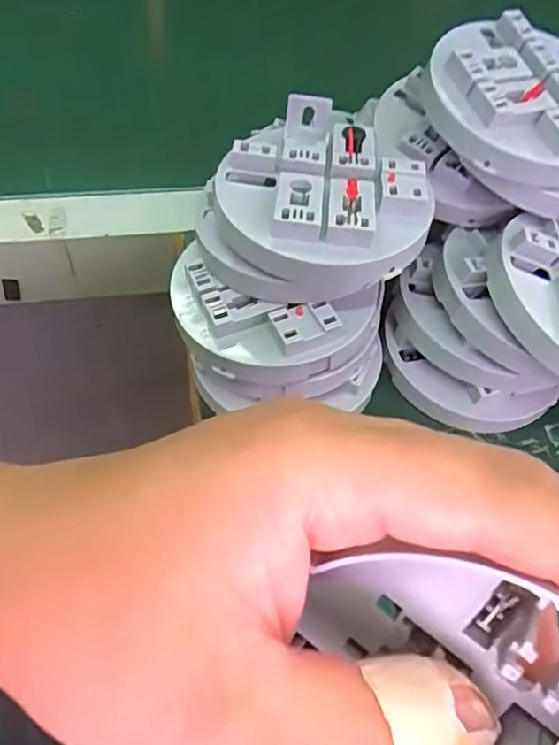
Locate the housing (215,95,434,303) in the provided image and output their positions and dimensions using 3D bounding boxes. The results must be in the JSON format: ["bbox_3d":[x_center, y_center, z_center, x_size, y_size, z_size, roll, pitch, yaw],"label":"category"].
[{"bbox_3d":[0.018,-0.089,0.285,0.093,0.032,0.106,-6,57,-9],"label":"housing"}]

